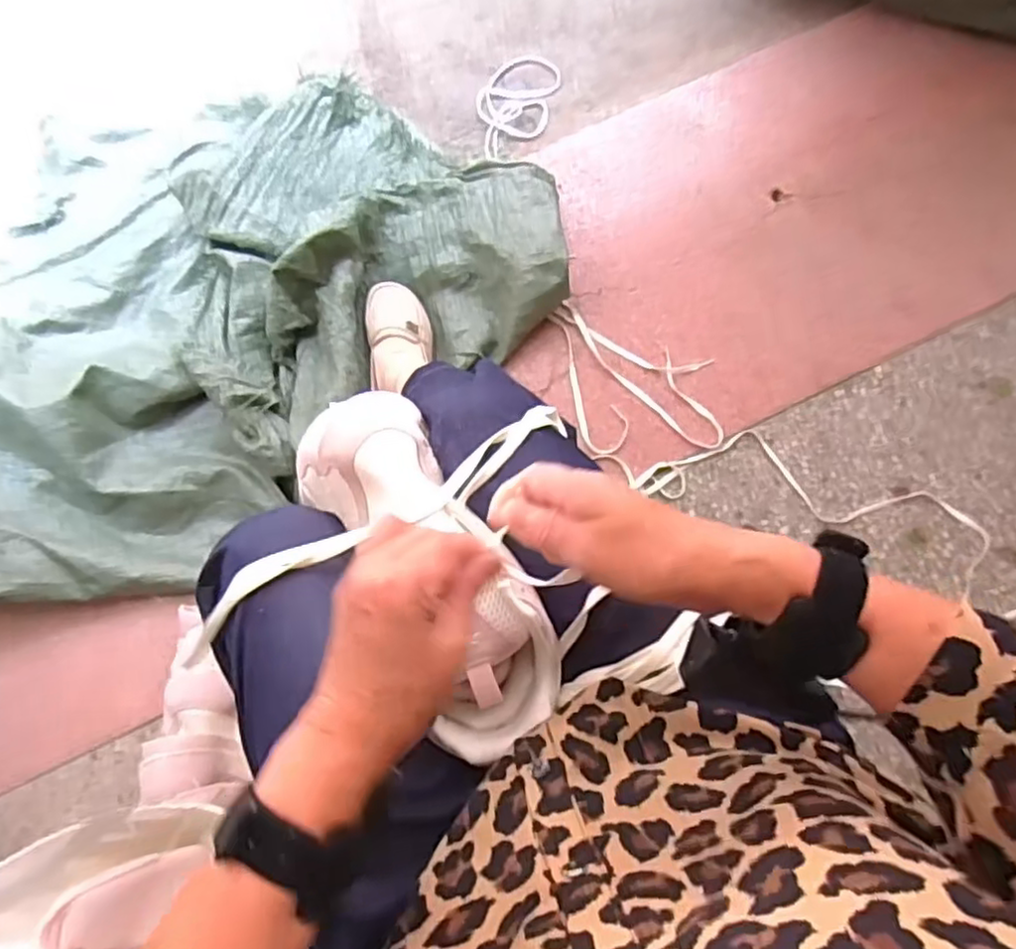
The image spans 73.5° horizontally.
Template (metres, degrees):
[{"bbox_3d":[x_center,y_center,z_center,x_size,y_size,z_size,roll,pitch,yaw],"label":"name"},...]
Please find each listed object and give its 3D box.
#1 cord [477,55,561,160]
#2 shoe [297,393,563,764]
[{"bbox_3d":[0.008,-0.554,1.029,0.112,0.012,0.187,17,80,2],"label":"cord"},{"bbox_3d":[-0.059,0.054,0.474,0.100,0.093,0.270,-30,77,-6],"label":"shoe"}]

